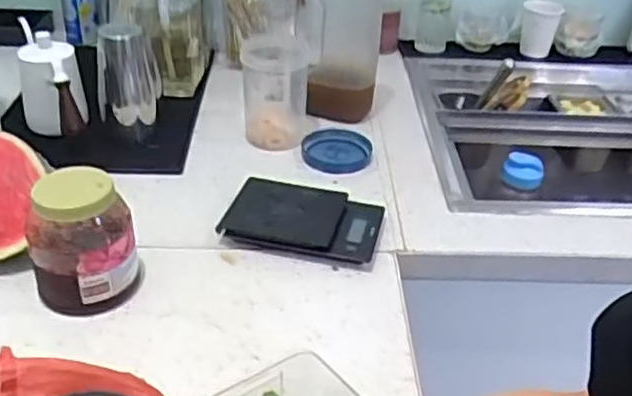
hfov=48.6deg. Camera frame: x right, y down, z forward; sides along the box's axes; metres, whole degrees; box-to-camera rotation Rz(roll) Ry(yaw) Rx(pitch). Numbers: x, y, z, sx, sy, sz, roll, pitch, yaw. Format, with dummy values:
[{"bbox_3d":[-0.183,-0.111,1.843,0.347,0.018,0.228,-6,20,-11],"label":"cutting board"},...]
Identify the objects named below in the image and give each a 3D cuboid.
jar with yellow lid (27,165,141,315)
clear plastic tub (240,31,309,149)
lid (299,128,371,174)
[{"bbox_3d":[-0.251,0.037,0.750,0.107,0.134,0.117,-10,36,-21],"label":"jar with yellow lid"},{"bbox_3d":[-0.064,-0.164,1.076,0.097,0.147,0.126,4,33,0],"label":"clear plastic tub"},{"bbox_3d":[0.032,-0.071,1.048,0.102,0.021,0.123,2,33,-3],"label":"lid"}]

